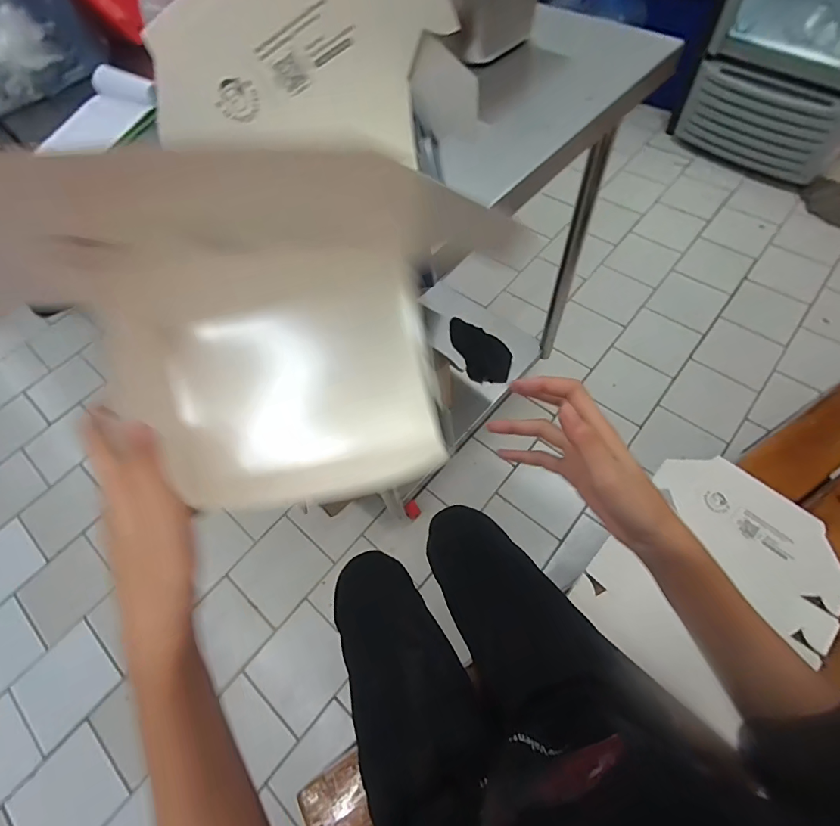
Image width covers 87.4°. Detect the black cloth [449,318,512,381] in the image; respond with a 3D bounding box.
[{"bbox_3d":[0.164,-0.179,1.206,0.127,0.071,0.242,-18,62,-5],"label":"black cloth"}]

